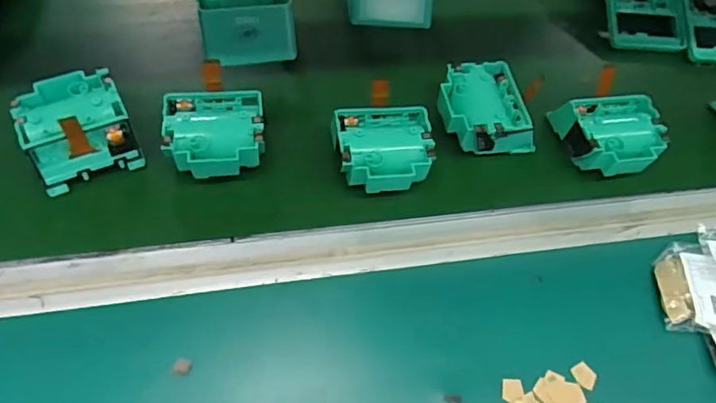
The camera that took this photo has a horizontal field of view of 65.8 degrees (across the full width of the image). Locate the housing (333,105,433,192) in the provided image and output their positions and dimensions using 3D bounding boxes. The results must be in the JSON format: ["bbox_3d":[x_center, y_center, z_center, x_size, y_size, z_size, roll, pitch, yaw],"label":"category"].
[{"bbox_3d":[0.020,-0.039,0.437,0.076,0.034,0.066,-6,56,-7],"label":"housing"}]

